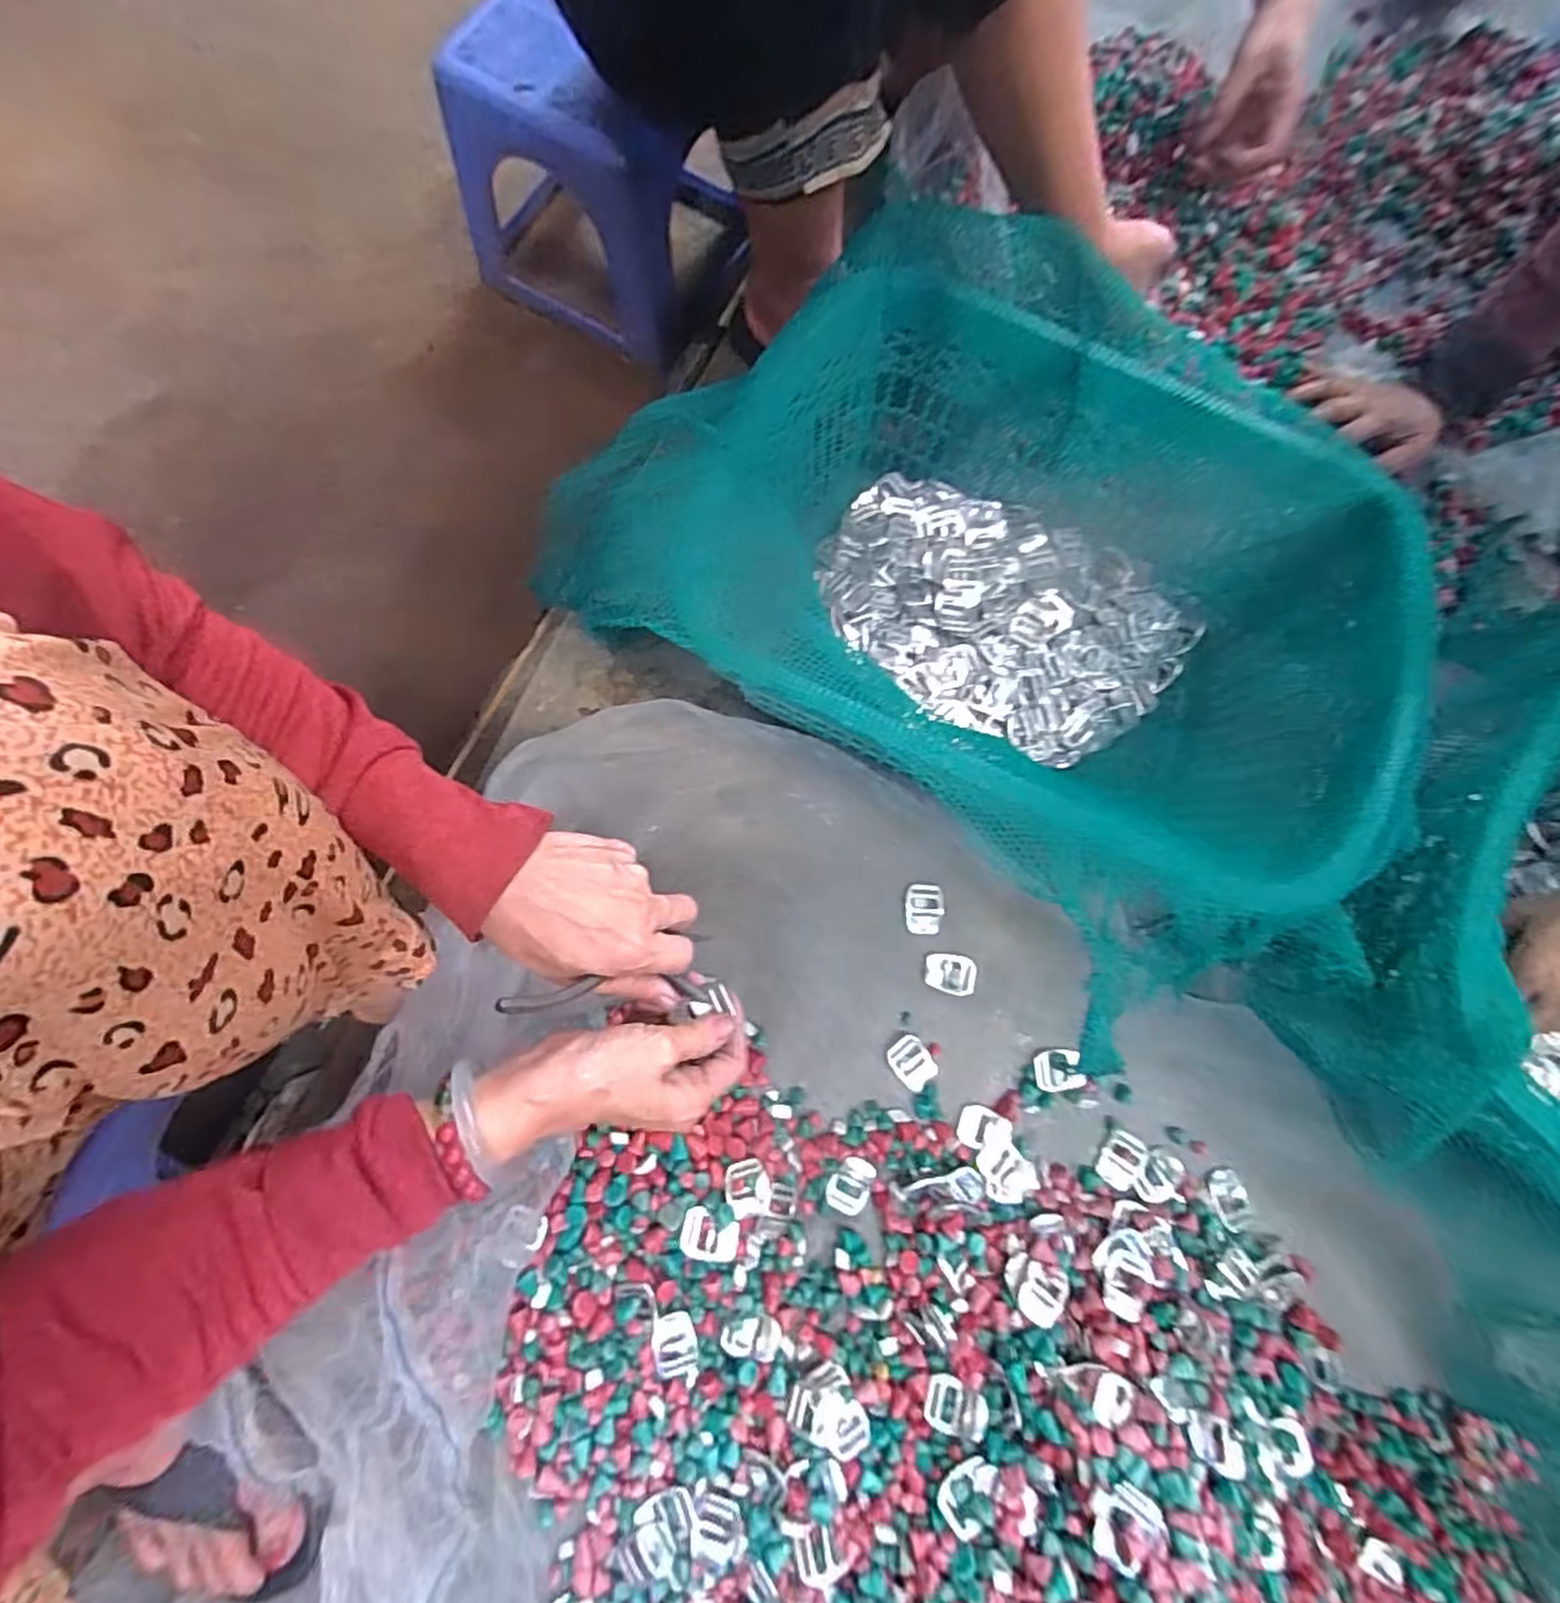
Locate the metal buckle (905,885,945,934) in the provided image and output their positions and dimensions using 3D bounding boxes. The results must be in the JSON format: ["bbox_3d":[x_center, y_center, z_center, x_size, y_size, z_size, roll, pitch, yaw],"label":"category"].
[{"bbox_3d":[0.115,0.086,0.553,0.031,0.006,0.039,-1,78,-2],"label":"metal buckle"}]

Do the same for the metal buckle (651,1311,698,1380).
[{"bbox_3d":[-0.072,0.373,0.476,0.028,0.010,0.040,-14,79,-4],"label":"metal buckle"}]

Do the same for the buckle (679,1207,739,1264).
[{"bbox_3d":[-0.048,0.300,0.478,0.039,0.010,0.029,11,78,1],"label":"buckle"}]

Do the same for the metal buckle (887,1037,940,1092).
[{"bbox_3d":[0.101,0.199,0.529,0.029,0.004,0.038,-38,81,-9],"label":"metal buckle"}]

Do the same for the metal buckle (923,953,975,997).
[{"bbox_3d":[0.133,0.136,0.546,0.039,0.004,0.029,8,78,0],"label":"metal buckle"}]

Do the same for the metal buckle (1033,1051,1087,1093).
[{"bbox_3d":[0.215,0.208,0.536,0.036,0.006,0.031,-11,78,-4],"label":"metal buckle"}]

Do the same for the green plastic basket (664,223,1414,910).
[{"bbox_3d":[0.183,-0.147,0.502,0.459,0.173,0.355,20,78,3],"label":"green plastic basket"}]

